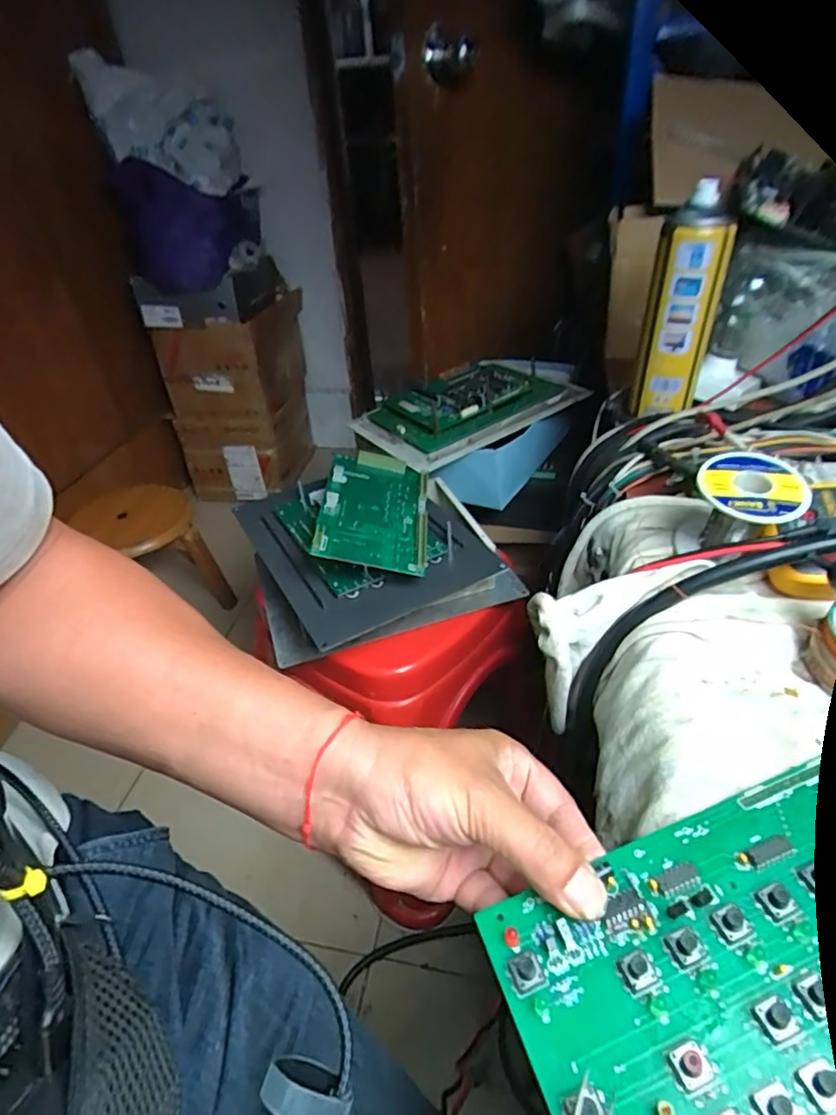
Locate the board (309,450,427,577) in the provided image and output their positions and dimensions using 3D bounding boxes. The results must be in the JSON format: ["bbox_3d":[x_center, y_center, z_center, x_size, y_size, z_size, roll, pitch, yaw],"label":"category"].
[{"bbox_3d":[-0.049,-0.061,0.664,0.116,0.016,0.206,9,42,-8],"label":"board"}]

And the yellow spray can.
[{"bbox_3d":[0.265,-0.250,0.587,0.069,0.202,0.069,11,41,19],"label":"yellow spray can"}]

